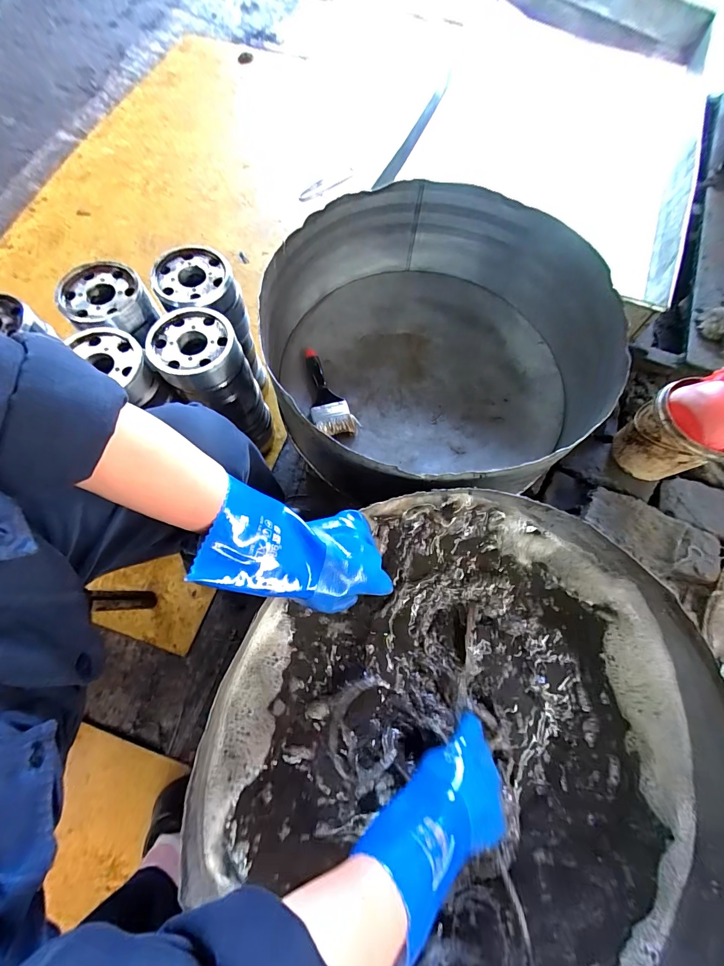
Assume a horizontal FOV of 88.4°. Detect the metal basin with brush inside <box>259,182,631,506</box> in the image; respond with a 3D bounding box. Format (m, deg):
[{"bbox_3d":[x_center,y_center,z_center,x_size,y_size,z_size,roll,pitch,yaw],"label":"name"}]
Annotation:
[{"bbox_3d":[0.112,-0.244,0.661,0.545,0.199,0.526,0,70,0],"label":"metal basin with brush inside"}]

